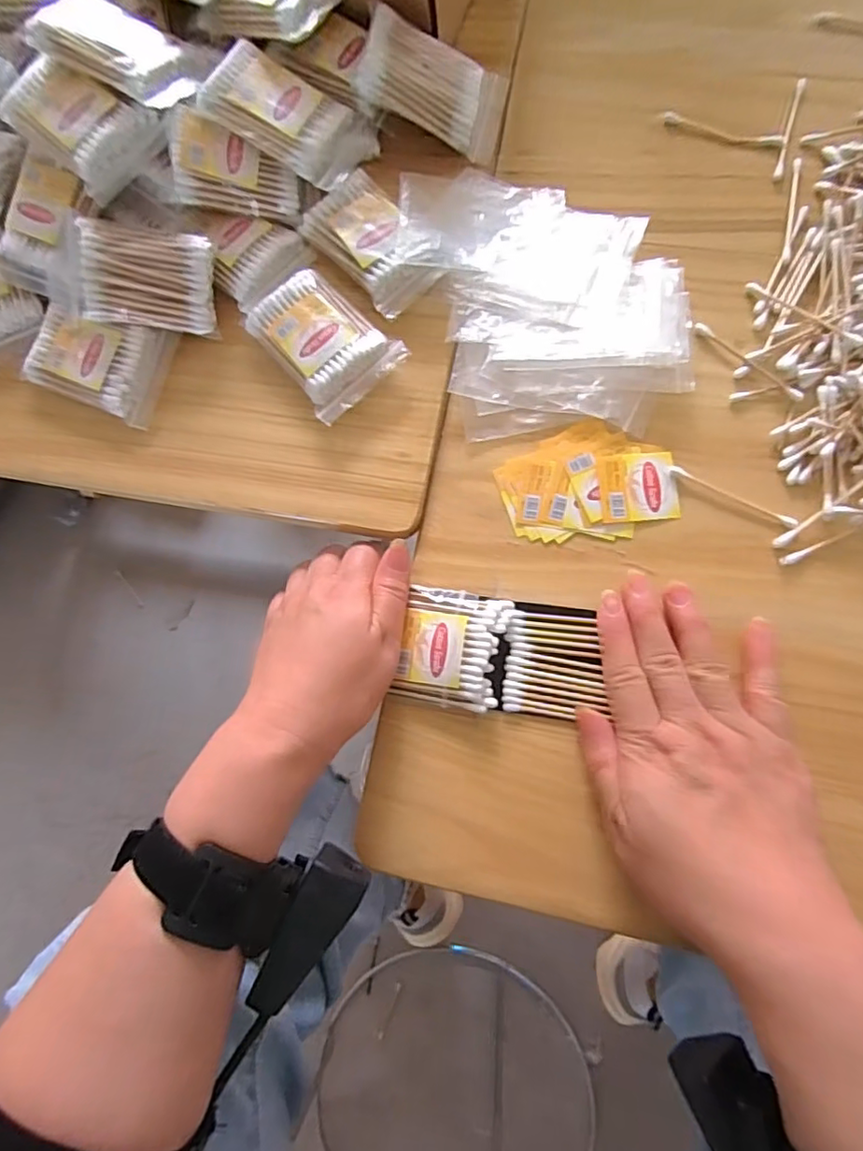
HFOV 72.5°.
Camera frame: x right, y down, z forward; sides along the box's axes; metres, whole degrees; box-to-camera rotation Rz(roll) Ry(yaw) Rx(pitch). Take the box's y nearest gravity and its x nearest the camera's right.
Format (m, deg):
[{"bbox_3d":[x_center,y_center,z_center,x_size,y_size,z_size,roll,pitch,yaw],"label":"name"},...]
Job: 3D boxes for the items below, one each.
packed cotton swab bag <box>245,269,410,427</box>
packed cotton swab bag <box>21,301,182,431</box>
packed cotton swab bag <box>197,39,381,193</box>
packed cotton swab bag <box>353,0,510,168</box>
[{"bbox_3d":[-0.067,-0.141,0.353,0.061,0.014,0.089,-44,78,-3],"label":"packed cotton swab bag"},{"bbox_3d":[-0.209,-0.135,0.366,0.089,0.015,0.058,19,82,9],"label":"packed cotton swab bag"},{"bbox_3d":[-0.084,-0.275,0.353,0.094,0.016,0.057,26,76,-14],"label":"packed cotton swab bag"},{"bbox_3d":[0.003,-0.303,0.364,0.091,0.011,0.057,16,87,-21],"label":"packed cotton swab bag"}]

